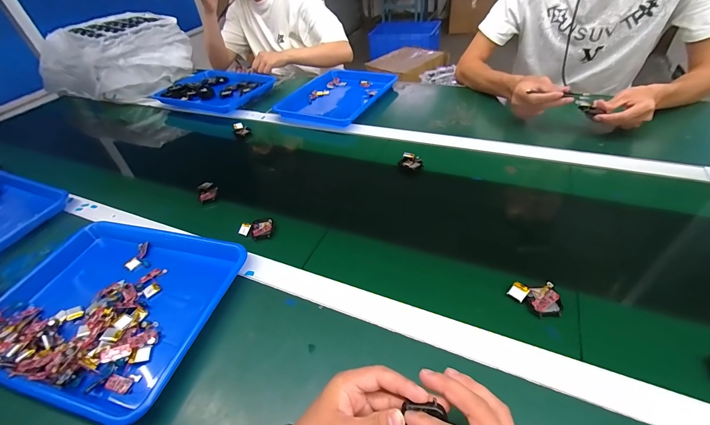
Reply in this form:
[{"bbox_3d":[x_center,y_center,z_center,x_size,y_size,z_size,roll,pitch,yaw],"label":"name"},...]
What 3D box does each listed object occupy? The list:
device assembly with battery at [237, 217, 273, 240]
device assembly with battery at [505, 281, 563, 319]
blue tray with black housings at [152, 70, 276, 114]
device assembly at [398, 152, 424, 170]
[{"bbox_3d":[-0.172,0.029,0.554,0.059,0.009,0.039,-5,43,2],"label":"device assembly with battery"},{"bbox_3d":[0.232,0.106,0.407,0.038,0.023,0.059,-32,49,-26],"label":"device assembly with battery"},{"bbox_3d":[-0.447,-0.393,1.028,0.327,0.040,0.241,16,48,25],"label":"blue tray with black housings"},{"bbox_3d":[0.115,-0.105,0.653,0.048,0.017,0.034,16,47,23],"label":"device assembly"}]

